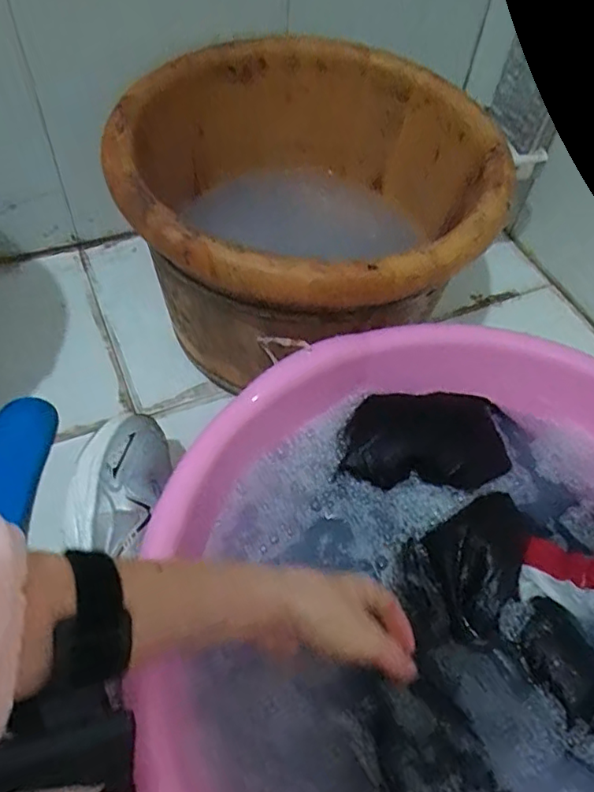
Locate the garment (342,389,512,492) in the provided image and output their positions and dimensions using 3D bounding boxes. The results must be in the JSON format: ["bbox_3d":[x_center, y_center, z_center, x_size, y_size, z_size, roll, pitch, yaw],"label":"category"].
[{"bbox_3d":[0.112,0.028,0.498,0.137,0.034,0.092,3,53,-2],"label":"garment"}]

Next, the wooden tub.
[{"bbox_3d":[-0.002,-0.175,0.667,0.367,0.258,0.398,-25,59,-21],"label":"wooden tub"}]

